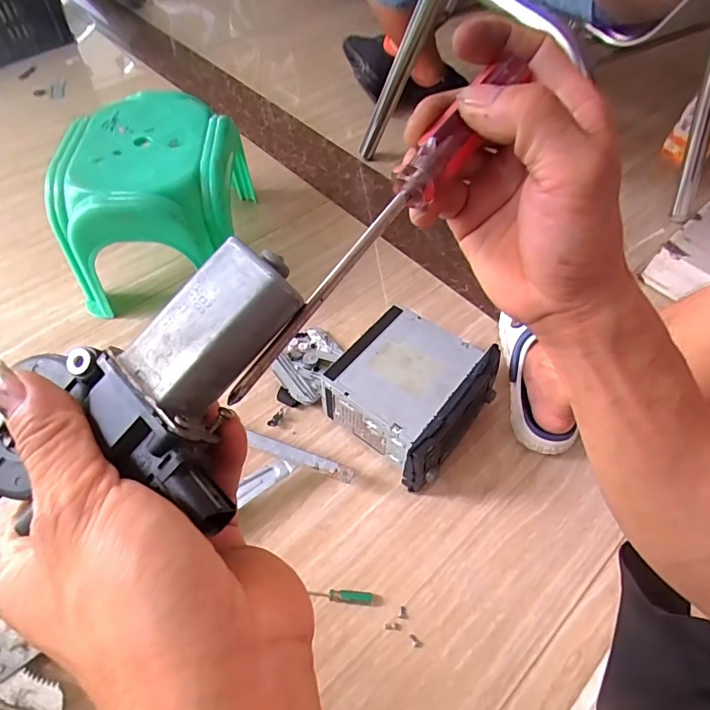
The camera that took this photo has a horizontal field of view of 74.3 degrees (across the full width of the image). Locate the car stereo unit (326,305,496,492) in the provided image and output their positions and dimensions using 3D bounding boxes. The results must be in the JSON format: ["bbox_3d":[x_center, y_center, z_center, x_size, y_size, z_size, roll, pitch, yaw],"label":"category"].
[{"bbox_3d":[0.074,0.056,0.662,0.188,0.117,0.194,33,60,19],"label":"car stereo unit"}]

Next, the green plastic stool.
[{"bbox_3d":[-0.311,-0.241,0.750,0.263,0.213,0.273,-5,56,-6],"label":"green plastic stool"}]

